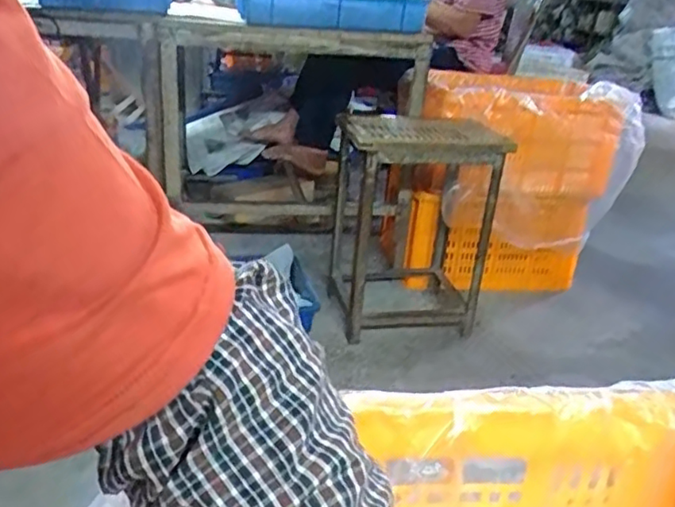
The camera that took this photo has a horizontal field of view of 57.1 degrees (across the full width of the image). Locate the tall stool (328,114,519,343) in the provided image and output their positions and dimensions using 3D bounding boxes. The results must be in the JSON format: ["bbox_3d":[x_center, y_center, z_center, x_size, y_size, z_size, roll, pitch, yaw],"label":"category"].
[{"bbox_3d":[0.178,-0.071,1.495,0.383,0.487,0.367,6,25,5],"label":"tall stool"}]

